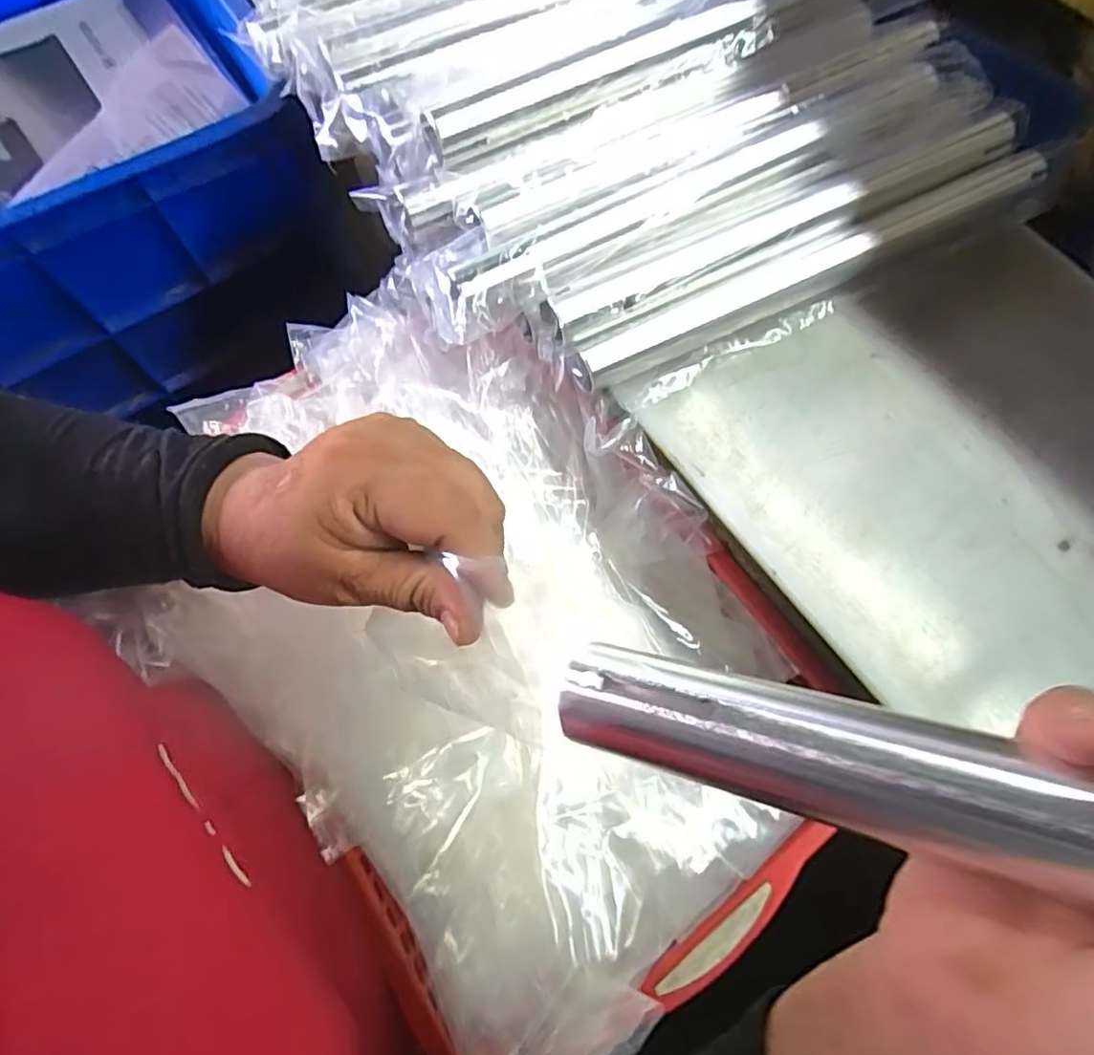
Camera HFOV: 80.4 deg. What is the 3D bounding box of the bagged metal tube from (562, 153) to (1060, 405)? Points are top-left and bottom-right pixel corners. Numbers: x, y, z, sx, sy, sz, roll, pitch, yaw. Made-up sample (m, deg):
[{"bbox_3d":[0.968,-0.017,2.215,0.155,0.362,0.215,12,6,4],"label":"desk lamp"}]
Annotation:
[{"bbox_3d":[0.169,-0.150,0.380,0.327,0.026,0.034,-26,73,-10],"label":"bagged metal tube"}]

